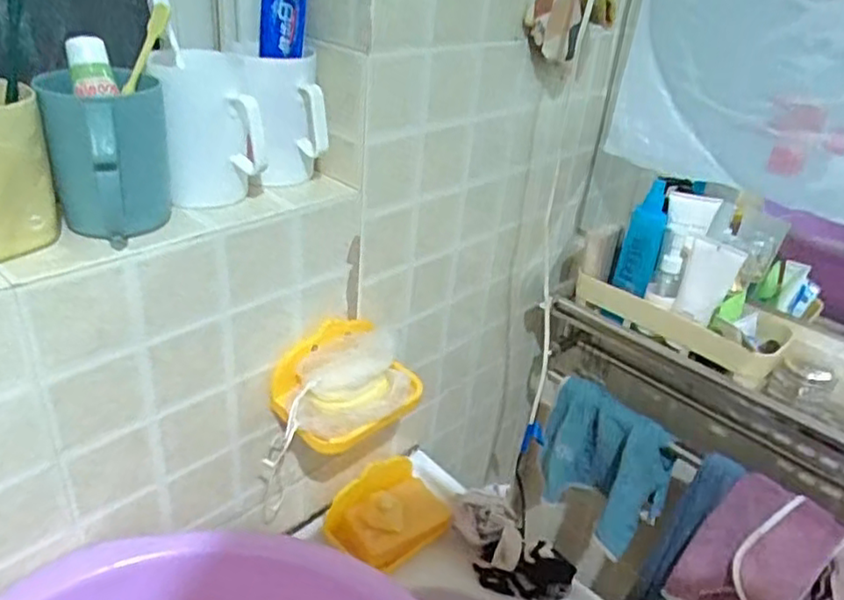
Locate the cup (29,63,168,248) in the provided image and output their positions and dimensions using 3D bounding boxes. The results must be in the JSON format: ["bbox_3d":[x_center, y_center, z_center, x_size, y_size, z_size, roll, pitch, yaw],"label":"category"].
[{"bbox_3d":[-0.227,-0.107,0.489,0.082,0.108,0.108,-10,34,-26],"label":"cup"}]

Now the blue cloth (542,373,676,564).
[{"bbox_3d":[0.245,0.234,0.926,0.178,0.193,0.068,26,36,31],"label":"blue cloth"}]

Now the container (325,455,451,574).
[{"bbox_3d":[-0.037,0.241,0.769,0.132,0.073,0.093,-18,38,-35],"label":"container"}]

